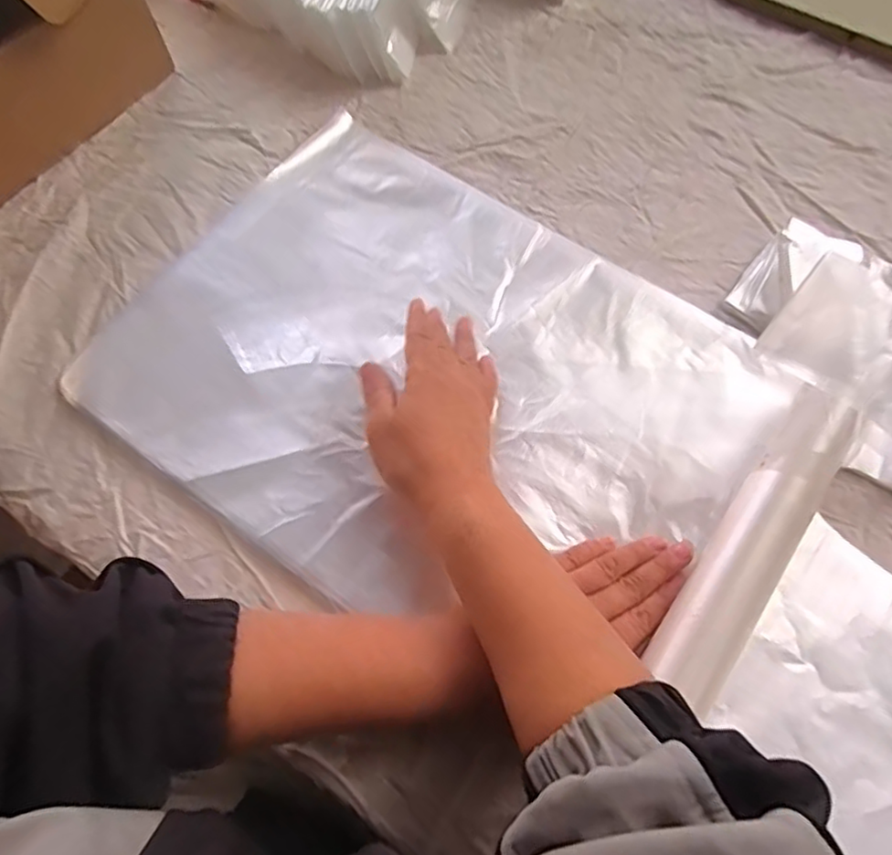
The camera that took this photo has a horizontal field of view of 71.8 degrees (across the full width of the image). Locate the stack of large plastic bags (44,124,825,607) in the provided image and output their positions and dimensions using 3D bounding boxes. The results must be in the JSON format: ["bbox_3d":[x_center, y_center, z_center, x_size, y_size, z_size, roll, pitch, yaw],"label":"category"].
[{"bbox_3d":[-0.009,-0.038,0.405,0.391,0.025,0.302,33,70,15],"label":"stack of large plastic bags"}]

